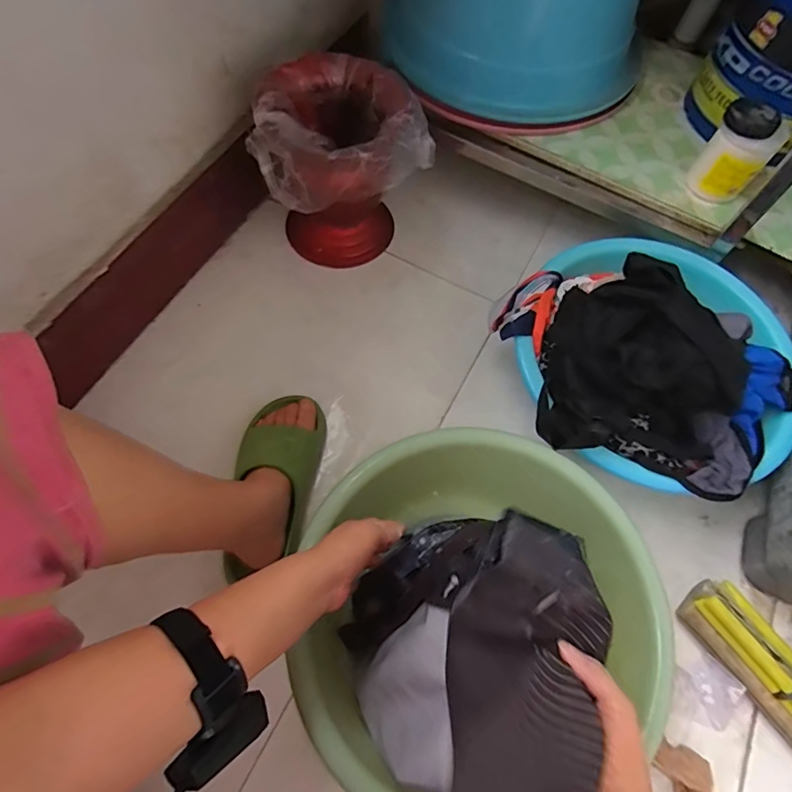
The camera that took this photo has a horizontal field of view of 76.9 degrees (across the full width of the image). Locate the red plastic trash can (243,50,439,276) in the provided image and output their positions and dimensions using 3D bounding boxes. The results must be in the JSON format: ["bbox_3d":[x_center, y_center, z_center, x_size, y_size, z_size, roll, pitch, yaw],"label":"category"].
[{"bbox_3d":[-0.084,-0.352,0.784,0.240,0.230,0.207,-9,65,-7],"label":"red plastic trash can"}]

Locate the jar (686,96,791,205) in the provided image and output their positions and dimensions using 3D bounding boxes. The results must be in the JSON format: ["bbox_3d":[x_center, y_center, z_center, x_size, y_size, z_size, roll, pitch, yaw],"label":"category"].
[{"bbox_3d":[0.489,-0.349,0.711,0.081,0.116,0.076,41,69,16],"label":"jar"}]

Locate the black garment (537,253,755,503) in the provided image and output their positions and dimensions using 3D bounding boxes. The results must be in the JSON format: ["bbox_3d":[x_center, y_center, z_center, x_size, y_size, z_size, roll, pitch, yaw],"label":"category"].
[{"bbox_3d":[0.308,-0.035,0.585,0.233,0.129,0.229,17,65,5],"label":"black garment"}]

